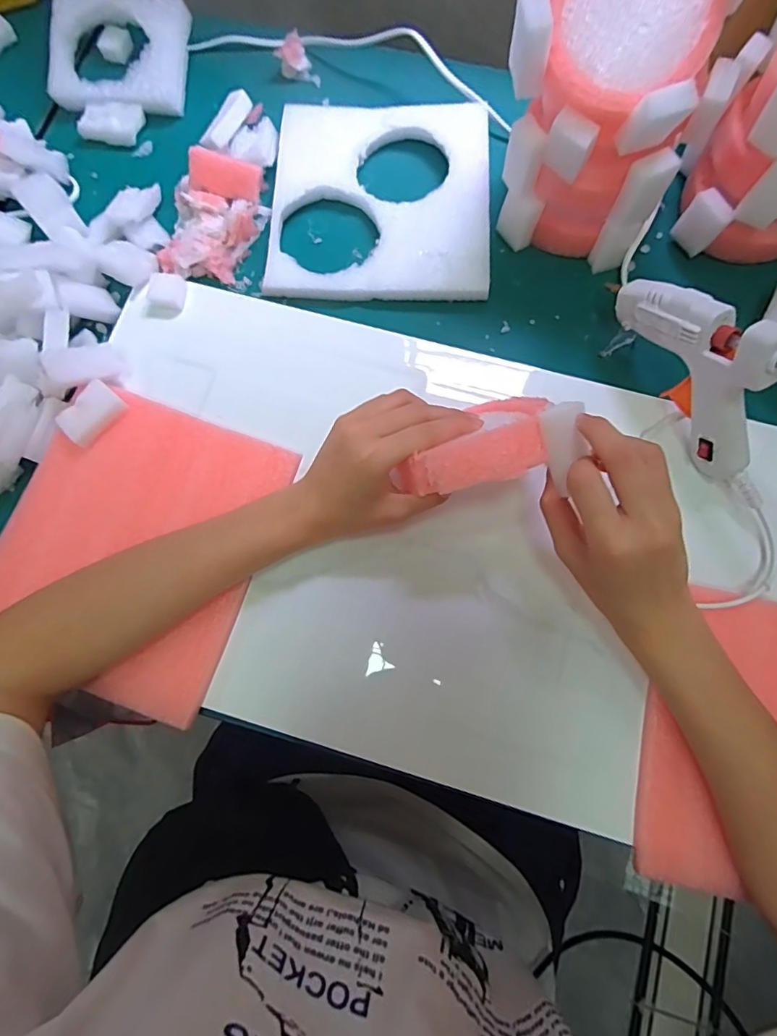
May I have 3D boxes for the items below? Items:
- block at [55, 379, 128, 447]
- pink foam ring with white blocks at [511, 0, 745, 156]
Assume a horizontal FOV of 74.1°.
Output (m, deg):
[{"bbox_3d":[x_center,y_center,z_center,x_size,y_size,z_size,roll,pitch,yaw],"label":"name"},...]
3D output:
[{"bbox_3d":[-0.210,-0.073,0.363,0.026,0.015,0.043,42,81,10],"label":"block"},{"bbox_3d":[0.136,-0.287,0.292,0.111,0.052,0.111,22,104,-3],"label":"pink foam ring with white blocks"}]

